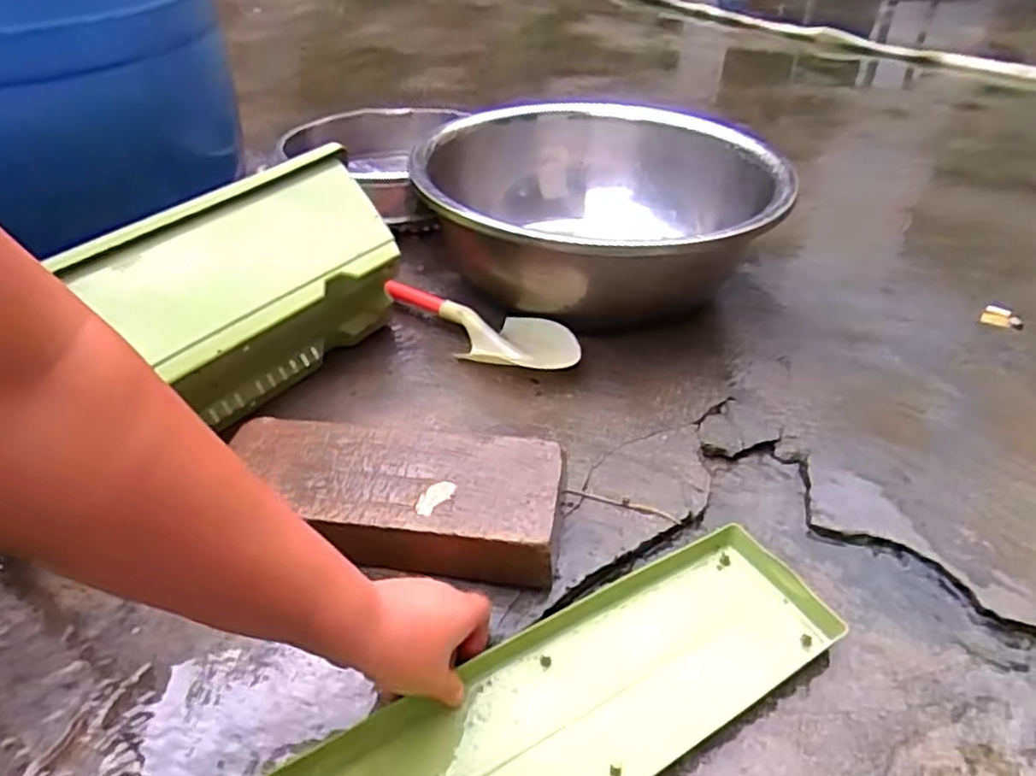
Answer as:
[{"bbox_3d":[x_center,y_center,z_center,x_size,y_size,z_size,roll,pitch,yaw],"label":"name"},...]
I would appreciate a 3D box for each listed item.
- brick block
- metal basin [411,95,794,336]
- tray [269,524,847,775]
[{"bbox_3d":[-0.106,0.096,0.589,0.276,0.070,0.127,6,37,5],"label":"brick block"},{"bbox_3d":[0.100,-0.221,0.907,0.433,0.172,0.444,1,37,-1],"label":"metal basin"},{"bbox_3d":[0.042,0.227,0.491,0.410,0.031,0.128,-22,44,-22],"label":"tray"}]

